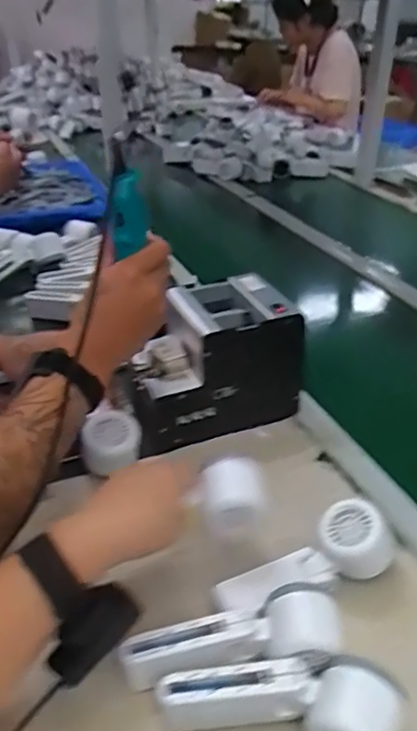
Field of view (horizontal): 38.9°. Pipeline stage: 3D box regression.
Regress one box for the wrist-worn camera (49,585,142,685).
[{"bbox_3d":[-0.080,0.188,0.420,0.028,0.040,0.067,23,39,32],"label":"wrist-worn camera"}]

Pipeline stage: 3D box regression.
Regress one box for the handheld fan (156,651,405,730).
[{"bbox_3d":[0.049,0.238,0.416,0.168,0.045,0.064,-5,30,11],"label":"handheld fan"}]

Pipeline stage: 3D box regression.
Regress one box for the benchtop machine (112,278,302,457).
[{"bbox_3d":[0.001,-0.008,0.713,0.194,0.147,0.126,-11,34,-18],"label":"benchtop machine"}]

